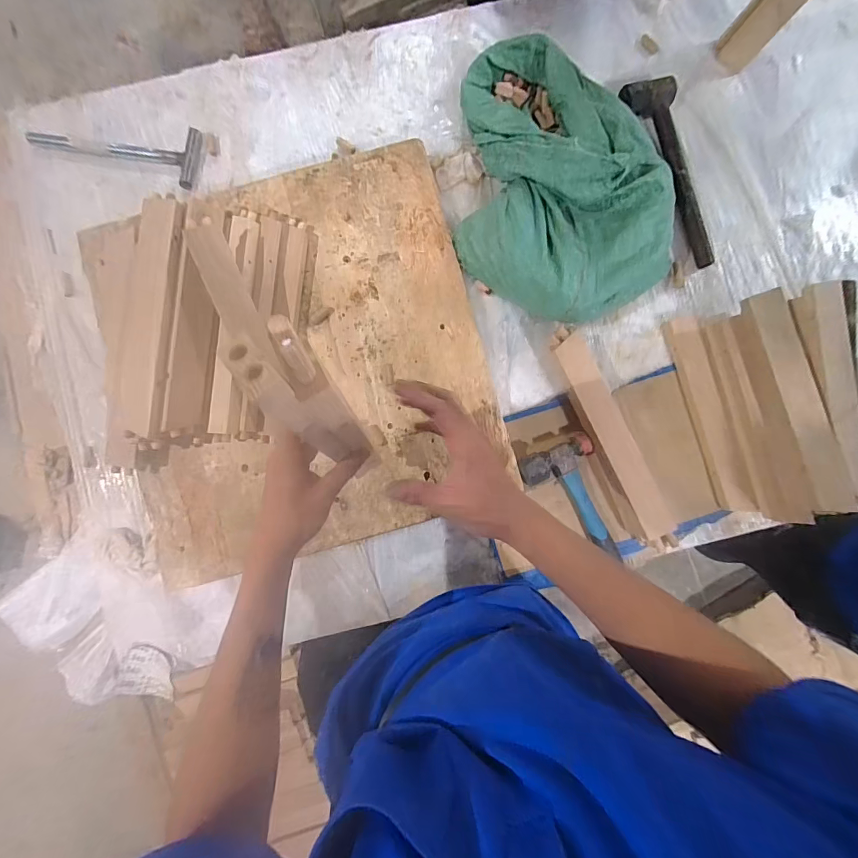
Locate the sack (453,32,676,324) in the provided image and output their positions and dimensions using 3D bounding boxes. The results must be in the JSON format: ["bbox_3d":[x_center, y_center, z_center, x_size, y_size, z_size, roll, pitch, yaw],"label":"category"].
[{"bbox_3d":[0.201,-0.403,0.640,0.316,0.136,0.456,-10,87,0],"label":"sack"}]

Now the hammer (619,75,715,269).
[{"bbox_3d":[0.420,-0.436,0.694,0.068,0.047,0.329,-18,87,0],"label":"hammer"}]

